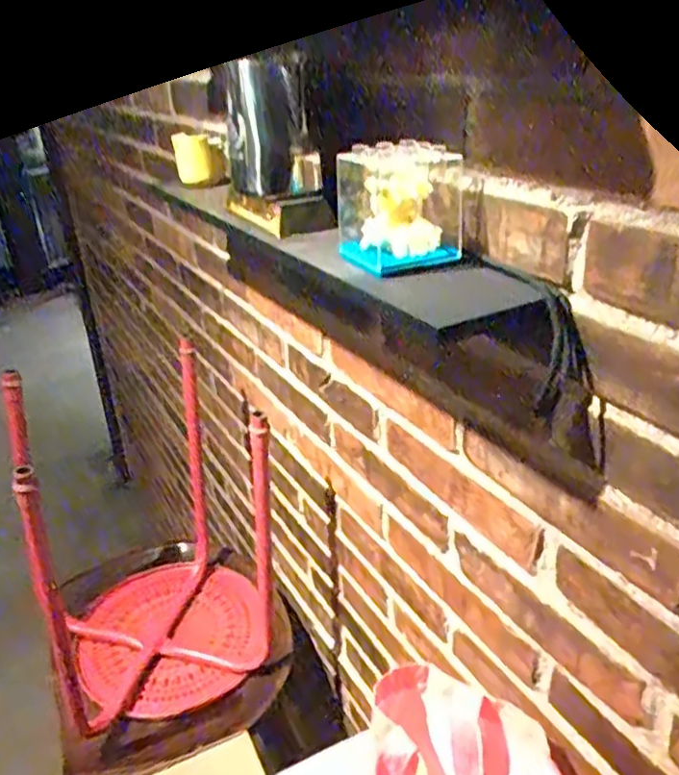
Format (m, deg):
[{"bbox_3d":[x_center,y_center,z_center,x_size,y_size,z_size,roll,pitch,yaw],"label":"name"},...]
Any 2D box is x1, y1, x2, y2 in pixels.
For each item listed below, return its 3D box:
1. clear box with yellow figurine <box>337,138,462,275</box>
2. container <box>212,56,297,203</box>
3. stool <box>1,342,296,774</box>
[{"bbox_3d":[0.049,-0.142,0.532,0.085,0.080,0.081,-11,29,-15],"label":"clear box with yellow figurine"},{"bbox_3d":[-0.078,-0.241,0.646,0.070,0.117,0.072,-7,28,-8],"label":"container"},{"bbox_3d":[-0.277,0.245,1.005,0.322,0.398,0.403,-12,29,-18],"label":"stool"}]

